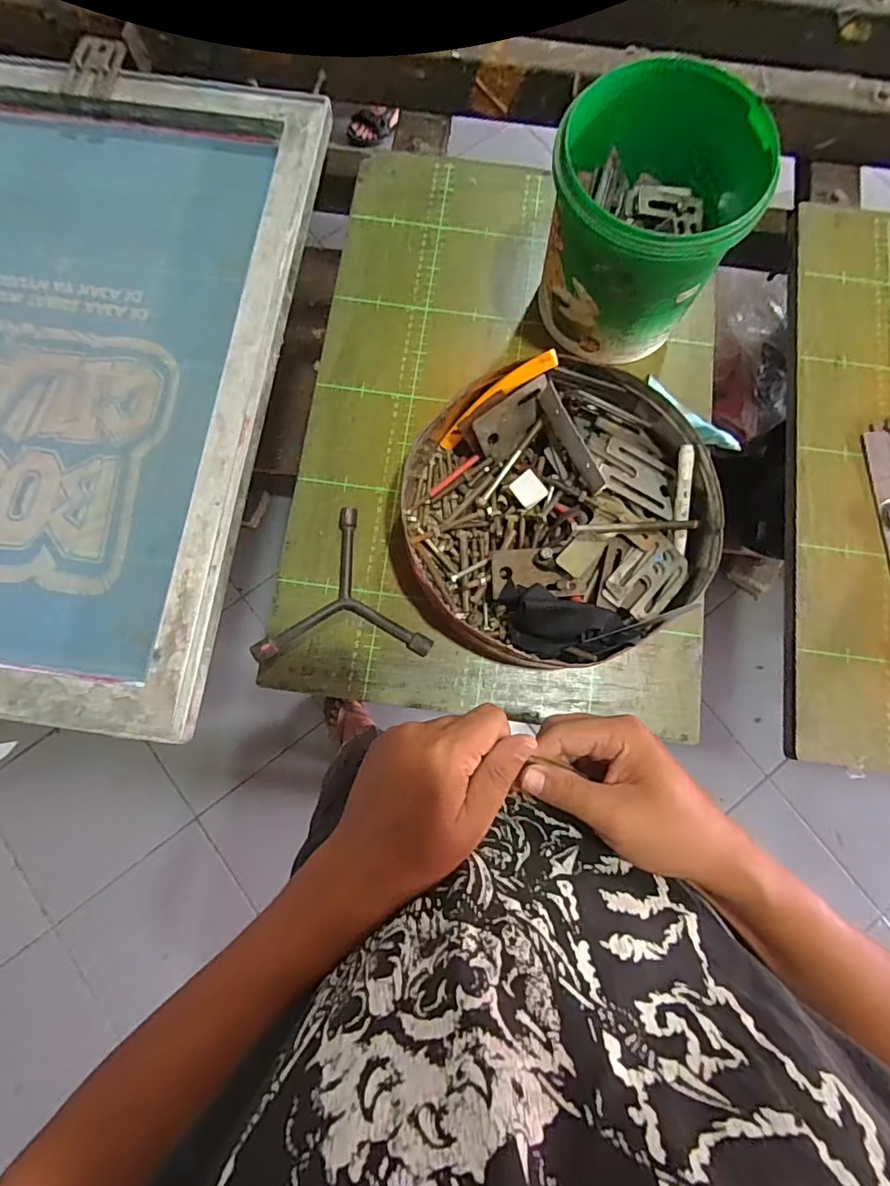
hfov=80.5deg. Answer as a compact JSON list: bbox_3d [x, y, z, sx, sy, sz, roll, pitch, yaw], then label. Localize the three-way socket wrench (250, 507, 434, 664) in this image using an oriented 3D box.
[{"bbox_3d":[-0.093,-0.011,0.484,0.152,0.020,0.138,-2,80,-2],"label":"three-way socket wrench"}]

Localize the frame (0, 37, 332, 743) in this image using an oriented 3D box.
[{"bbox_3d":[-0.402,-0.227,0.511,0.467,0.036,0.657,9,80,0],"label":"frame"}]

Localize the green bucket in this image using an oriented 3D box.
[{"bbox_3d":[0.171,-0.325,0.475,0.155,0.164,0.162,0,80,-1],"label":"green bucket"}]

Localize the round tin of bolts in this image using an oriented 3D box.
[{"bbox_3d":[0.102,-0.073,0.473,0.258,0.075,0.255,0,80,-1],"label":"round tin of bolts"}]

